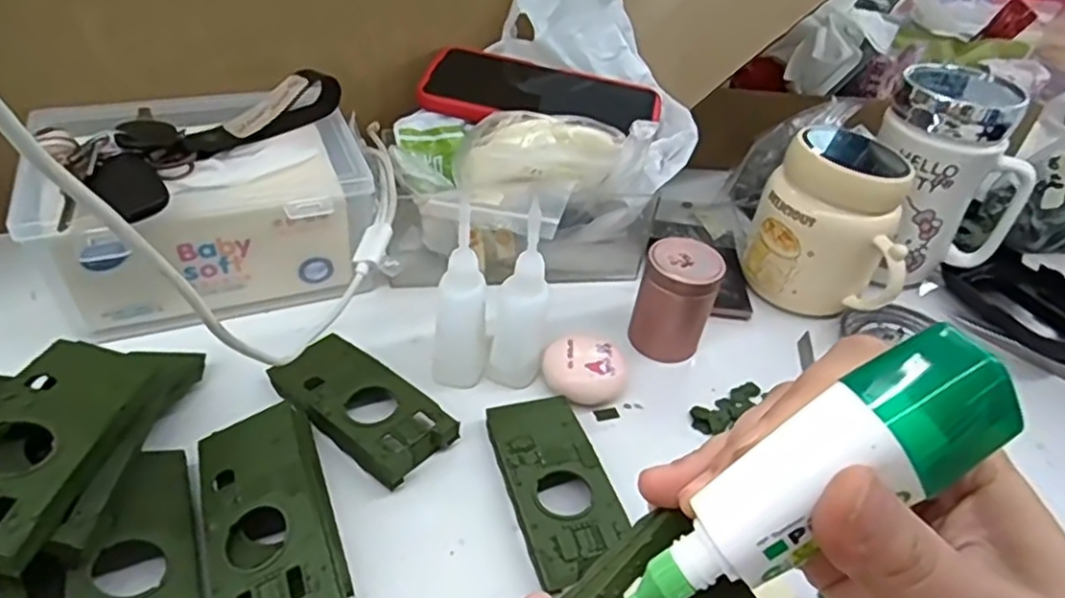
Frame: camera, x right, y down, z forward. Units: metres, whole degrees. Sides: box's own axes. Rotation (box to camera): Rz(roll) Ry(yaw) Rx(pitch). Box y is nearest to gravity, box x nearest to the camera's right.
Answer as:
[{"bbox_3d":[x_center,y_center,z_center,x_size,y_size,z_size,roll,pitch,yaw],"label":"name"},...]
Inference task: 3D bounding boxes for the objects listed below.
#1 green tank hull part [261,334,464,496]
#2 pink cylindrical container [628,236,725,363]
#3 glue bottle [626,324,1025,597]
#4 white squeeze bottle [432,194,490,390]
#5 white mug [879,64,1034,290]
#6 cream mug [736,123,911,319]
[{"bbox_3d":[-0.092,0.055,0.366,0.102,0.020,0.047,31,45,27],"label":"green tank hull part"},{"bbox_3d":[0.087,0.001,0.422,0.043,0.068,0.038,13,40,7],"label":"pink cylindrical container"},{"bbox_3d":[0.064,0.044,0.163,0.097,0.024,0.025,-38,45,9],"label":"glue bottle"},{"bbox_3d":[-0.037,0.001,0.371,0.028,0.107,0.028,6,39,-1],"label":"white squeeze bottle"},{"bbox_3d":[0.279,-0.087,0.478,0.094,0.124,0.076,-4,41,-13],"label":"white mug"},{"bbox_3d":[0.202,-0.053,0.464,0.094,0.115,0.083,22,42,18],"label":"cream mug"}]

